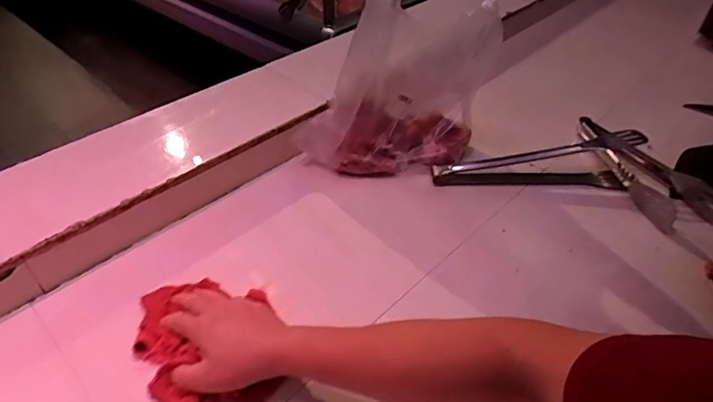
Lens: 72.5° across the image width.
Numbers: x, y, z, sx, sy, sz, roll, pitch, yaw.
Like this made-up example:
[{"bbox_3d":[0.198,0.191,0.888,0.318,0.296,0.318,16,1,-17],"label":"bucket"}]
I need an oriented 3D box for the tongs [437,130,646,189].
[{"bbox_3d":[0.236,-0.058,0.654,0.254,0.073,0.061,4,40,5],"label":"tongs"}]

